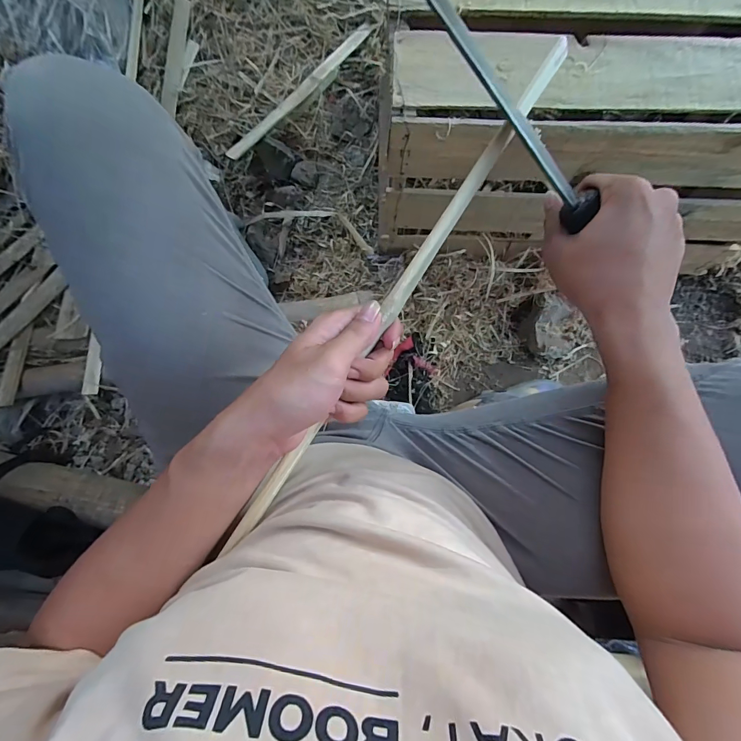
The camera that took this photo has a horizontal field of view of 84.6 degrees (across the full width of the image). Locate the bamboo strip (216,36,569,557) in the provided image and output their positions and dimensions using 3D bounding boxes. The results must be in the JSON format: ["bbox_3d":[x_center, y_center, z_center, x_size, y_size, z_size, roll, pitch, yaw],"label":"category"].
[{"bbox_3d":[0.017,-0.049,0.297,0.012,0.014,0.424,34,92,6],"label":"bamboo strip"}]

